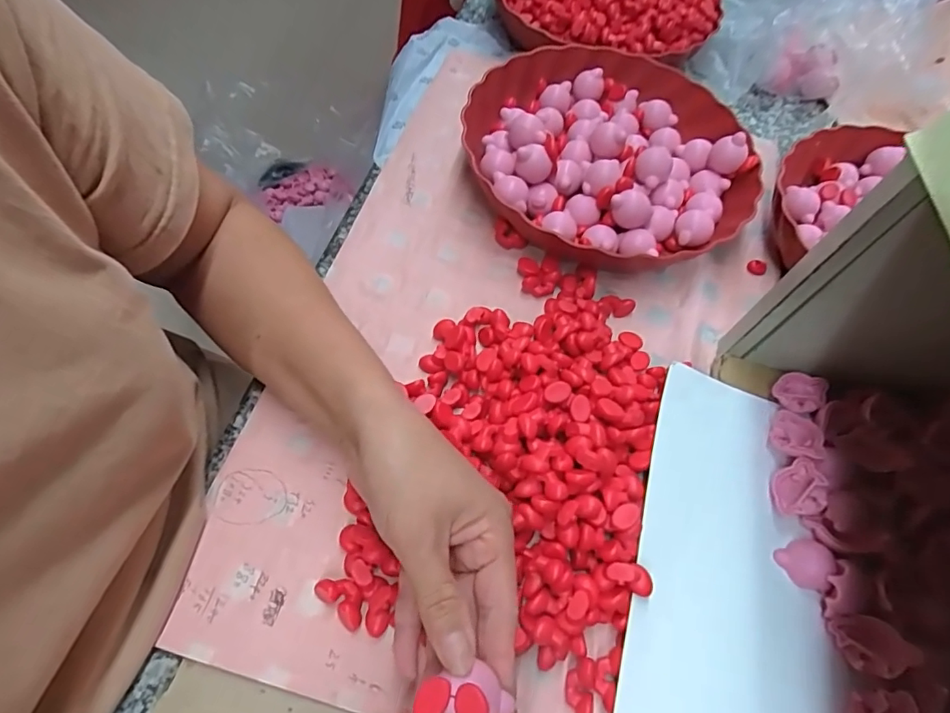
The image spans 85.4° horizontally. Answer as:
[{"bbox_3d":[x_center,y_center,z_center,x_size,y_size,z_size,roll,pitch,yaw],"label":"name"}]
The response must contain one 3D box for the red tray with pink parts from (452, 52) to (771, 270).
[{"bbox_3d":[0.111,-0.171,0.434,0.236,0.040,0.233,-6,62,-10],"label":"red tray with pink parts"}]

